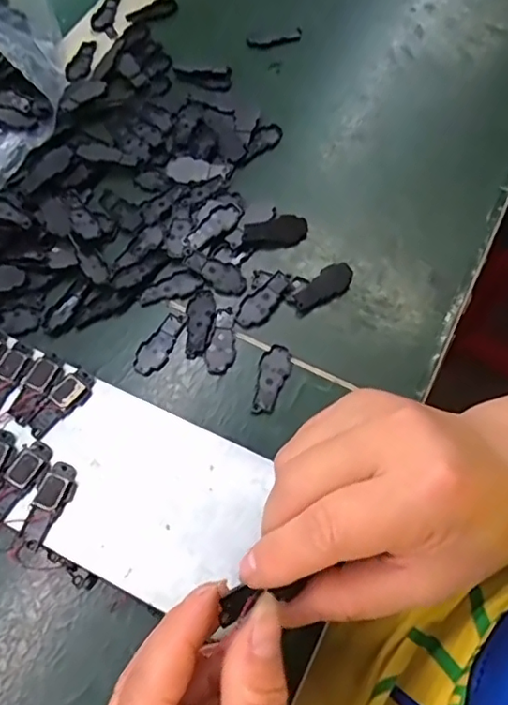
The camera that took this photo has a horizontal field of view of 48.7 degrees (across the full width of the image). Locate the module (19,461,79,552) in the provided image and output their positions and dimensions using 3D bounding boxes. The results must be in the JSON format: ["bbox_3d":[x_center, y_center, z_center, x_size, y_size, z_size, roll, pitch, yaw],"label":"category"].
[{"bbox_3d":[-0.094,0.070,0.259,0.015,0.006,0.039,20,68,9],"label":"module"}]

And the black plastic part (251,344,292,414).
[{"bbox_3d":[0.010,0.014,0.299,0.016,0.005,0.040,11,67,6],"label":"black plastic part"}]

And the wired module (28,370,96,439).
[{"bbox_3d":[-0.096,0.024,0.277,0.015,0.004,0.038,39,72,16],"label":"wired module"}]

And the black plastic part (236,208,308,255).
[{"bbox_3d":[0.010,-0.074,0.336,0.043,0.013,0.022,-15,67,-6],"label":"black plastic part"}]

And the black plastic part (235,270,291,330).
[{"bbox_3d":[0.005,-0.030,0.316,0.017,0.005,0.038,35,71,15],"label":"black plastic part"}]

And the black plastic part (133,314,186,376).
[{"bbox_3d":[-0.051,-0.005,0.307,0.016,0.004,0.039,34,71,14],"label":"black plastic part"}]

